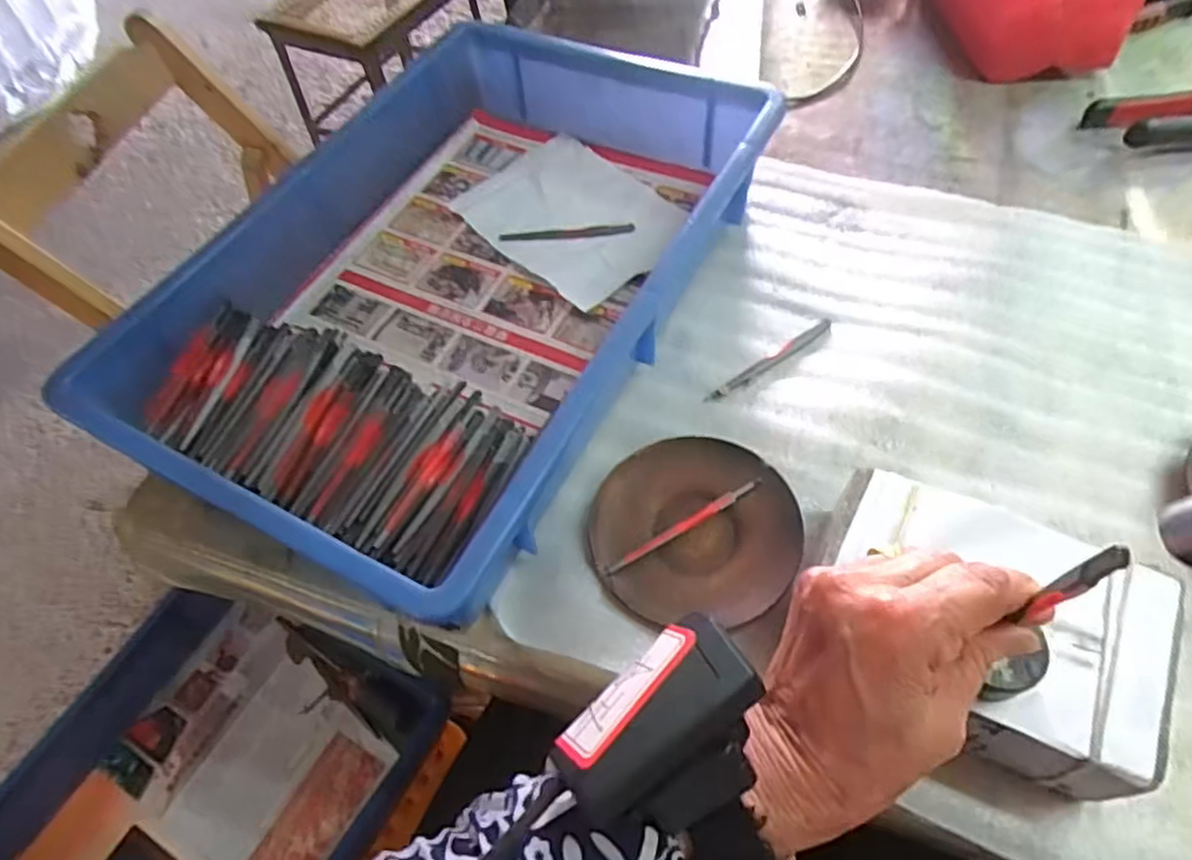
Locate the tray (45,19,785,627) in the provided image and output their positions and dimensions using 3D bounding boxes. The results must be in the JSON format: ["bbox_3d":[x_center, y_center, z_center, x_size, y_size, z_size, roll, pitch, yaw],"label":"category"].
[{"bbox_3d":[-0.088,-0.109,0.481,0.282,0.079,0.426,23,61,18],"label":"tray"}]

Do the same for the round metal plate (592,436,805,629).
[{"bbox_3d":[0.056,0.055,0.401,0.112,0.012,0.106,-2,57,3],"label":"round metal plate"}]

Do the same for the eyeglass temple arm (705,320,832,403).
[{"bbox_3d":[0.116,-0.046,0.470,0.104,0.007,0.010,-31,60,-15],"label":"eyeglass temple arm"}]

